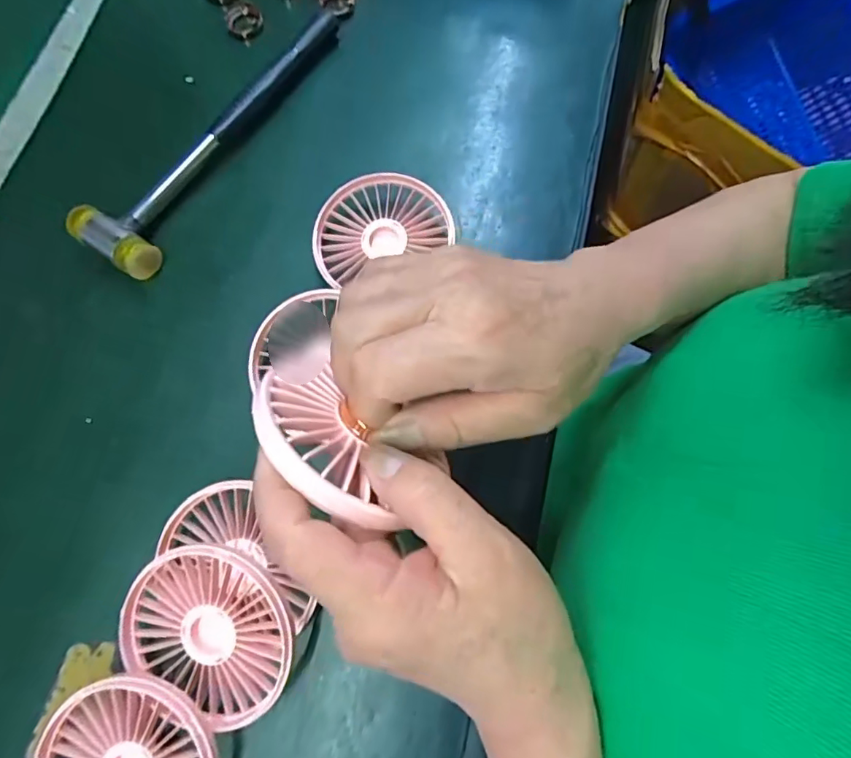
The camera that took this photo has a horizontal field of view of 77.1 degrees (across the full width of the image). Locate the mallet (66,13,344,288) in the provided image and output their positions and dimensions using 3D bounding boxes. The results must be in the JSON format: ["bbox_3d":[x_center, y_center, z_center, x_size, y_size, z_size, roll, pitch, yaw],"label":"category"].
[{"bbox_3d":[-0.146,-0.176,0.372,0.064,0.021,0.237,30,75,12],"label":"mallet"}]

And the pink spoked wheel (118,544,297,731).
[{"bbox_3d":[-0.105,0.123,0.264,0.085,0.017,0.079,1,95,7],"label":"pink spoked wheel"}]

